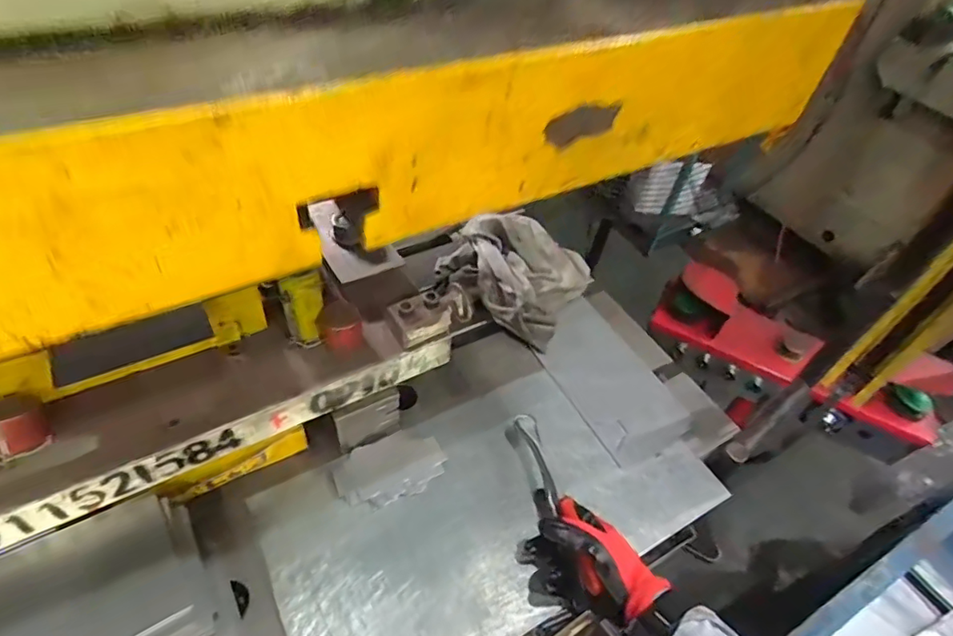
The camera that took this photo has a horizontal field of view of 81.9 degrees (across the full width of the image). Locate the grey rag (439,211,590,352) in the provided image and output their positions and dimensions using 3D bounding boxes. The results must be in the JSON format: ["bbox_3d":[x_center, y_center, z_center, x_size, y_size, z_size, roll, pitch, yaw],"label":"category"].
[{"bbox_3d":[0.058,-0.079,0.830,0.229,0.071,0.180,36,53,24],"label":"grey rag"}]

